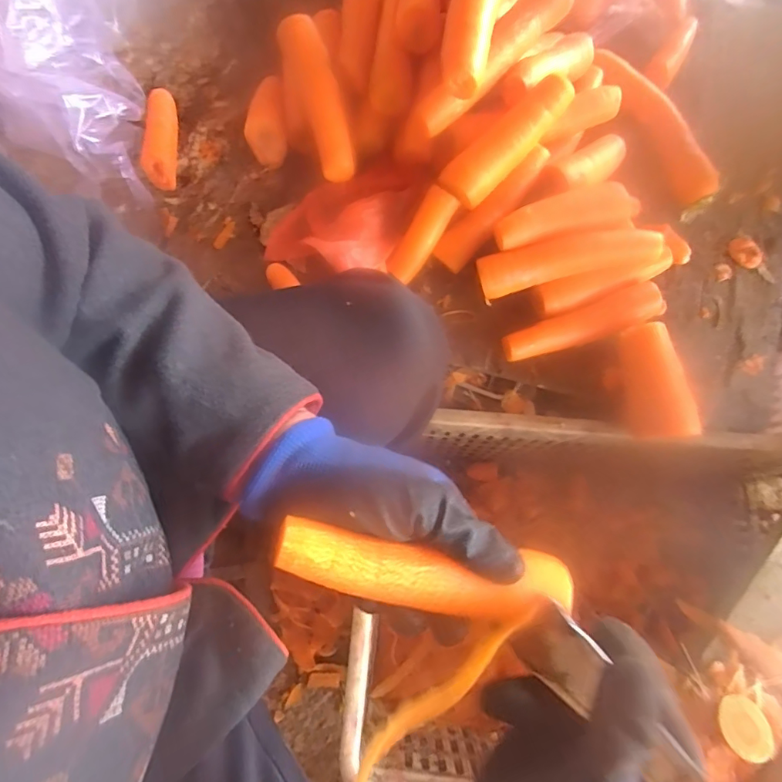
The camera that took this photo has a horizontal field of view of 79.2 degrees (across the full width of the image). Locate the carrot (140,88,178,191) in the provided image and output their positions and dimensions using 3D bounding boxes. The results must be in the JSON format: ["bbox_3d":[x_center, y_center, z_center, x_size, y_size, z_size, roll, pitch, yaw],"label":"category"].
[{"bbox_3d":[-0.261,-0.294,0.544,0.030,0.033,0.116,0,76,1],"label":"carrot"}]

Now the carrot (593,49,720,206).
[{"bbox_3d":[0.295,-0.297,0.529,0.042,0.037,0.206,-22,76,-4],"label":"carrot"}]

